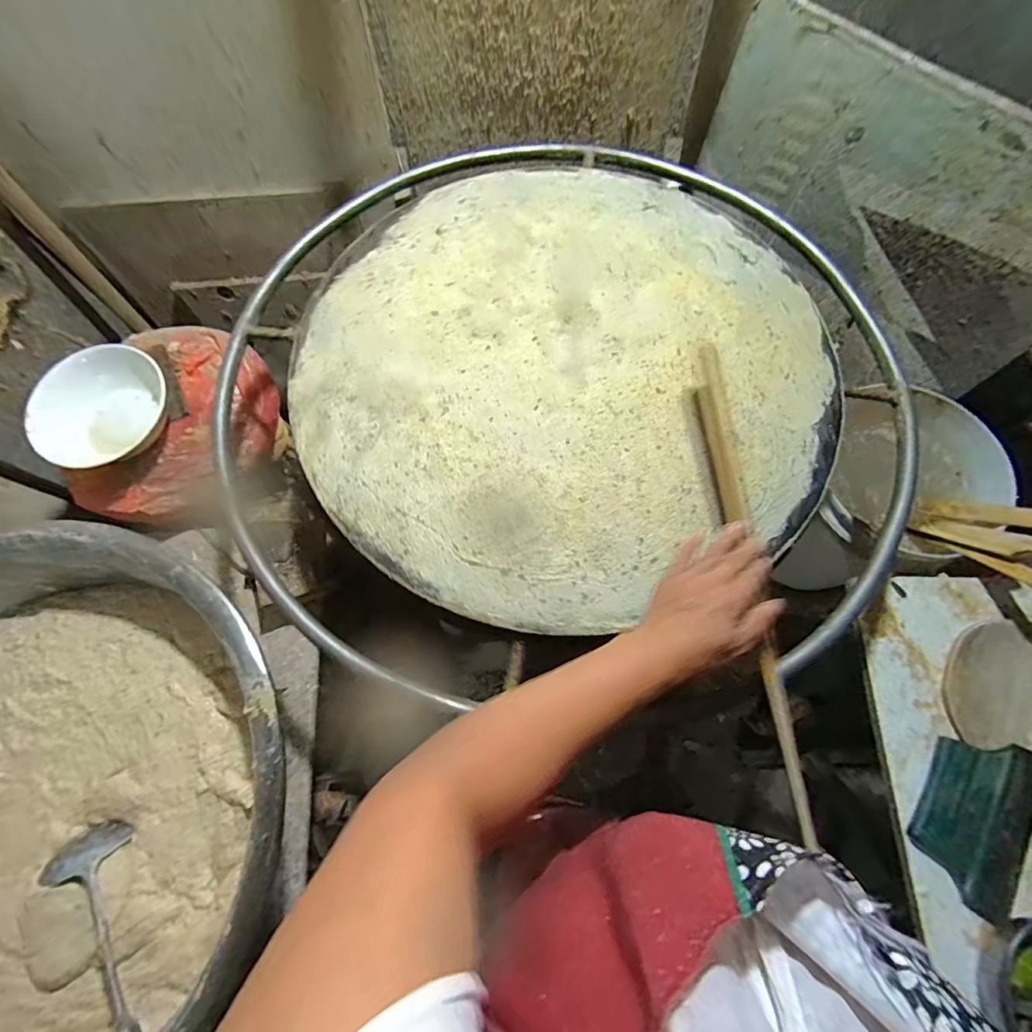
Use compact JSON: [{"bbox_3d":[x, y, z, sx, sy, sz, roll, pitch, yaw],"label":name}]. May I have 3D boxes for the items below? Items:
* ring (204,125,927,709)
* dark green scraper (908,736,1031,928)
[{"bbox_3d":[0.053,-0.205,0.613,0.814,0.053,0.780,0,71,0],"label":"ring"},{"bbox_3d":[0.537,0.344,0.568,0.120,0.012,0.187,31,73,10],"label":"dark green scraper"}]

